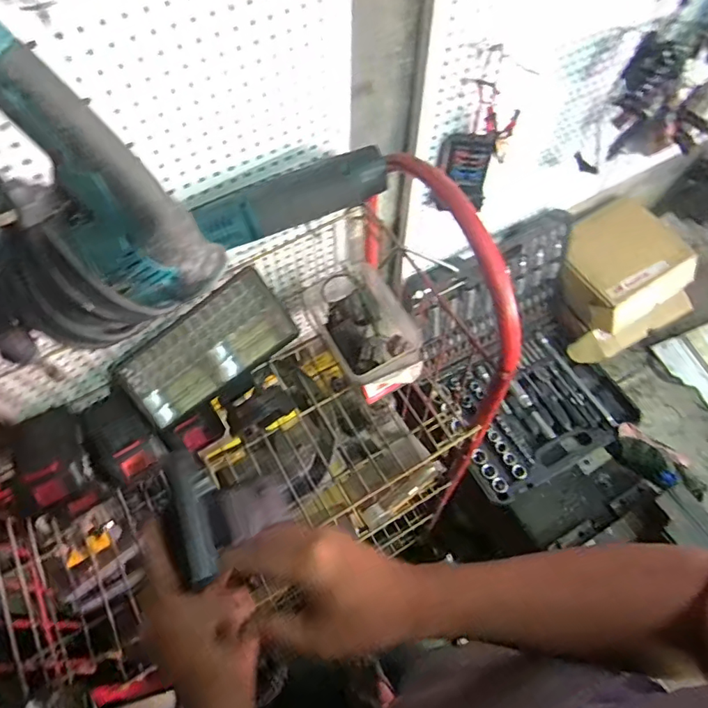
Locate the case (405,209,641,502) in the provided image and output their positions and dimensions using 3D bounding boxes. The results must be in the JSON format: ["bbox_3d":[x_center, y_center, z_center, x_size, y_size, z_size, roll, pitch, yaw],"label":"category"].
[{"bbox_3d":[0.348,0.007,0.986,0.391,0.256,0.387,-29,66,-15],"label":"case"}]

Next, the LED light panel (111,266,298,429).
[{"bbox_3d":[-0.183,-0.007,0.634,0.215,0.035,0.103,-35,89,4],"label":"LED light panel"}]

